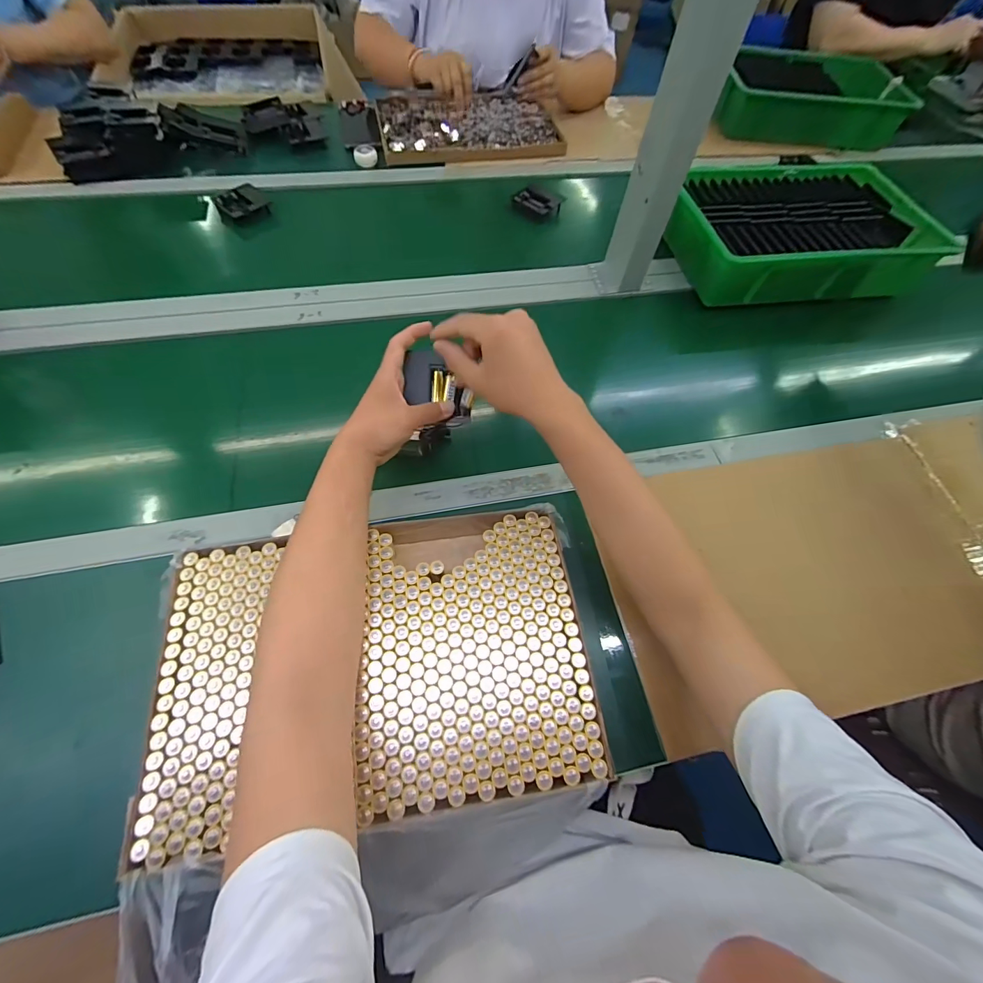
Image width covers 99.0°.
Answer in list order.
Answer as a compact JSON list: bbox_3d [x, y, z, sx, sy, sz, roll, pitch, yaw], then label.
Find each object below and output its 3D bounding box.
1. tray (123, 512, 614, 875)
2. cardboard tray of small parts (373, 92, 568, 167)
[{"bbox_3d":[-0.103,0.158,0.407,0.372,0.053,0.248,-6,64,-7],"label":"tray"},{"bbox_3d":[-0.056,-0.813,0.925,0.374,0.029,0.268,-10,64,-9],"label":"cardboard tray of small parts"}]

